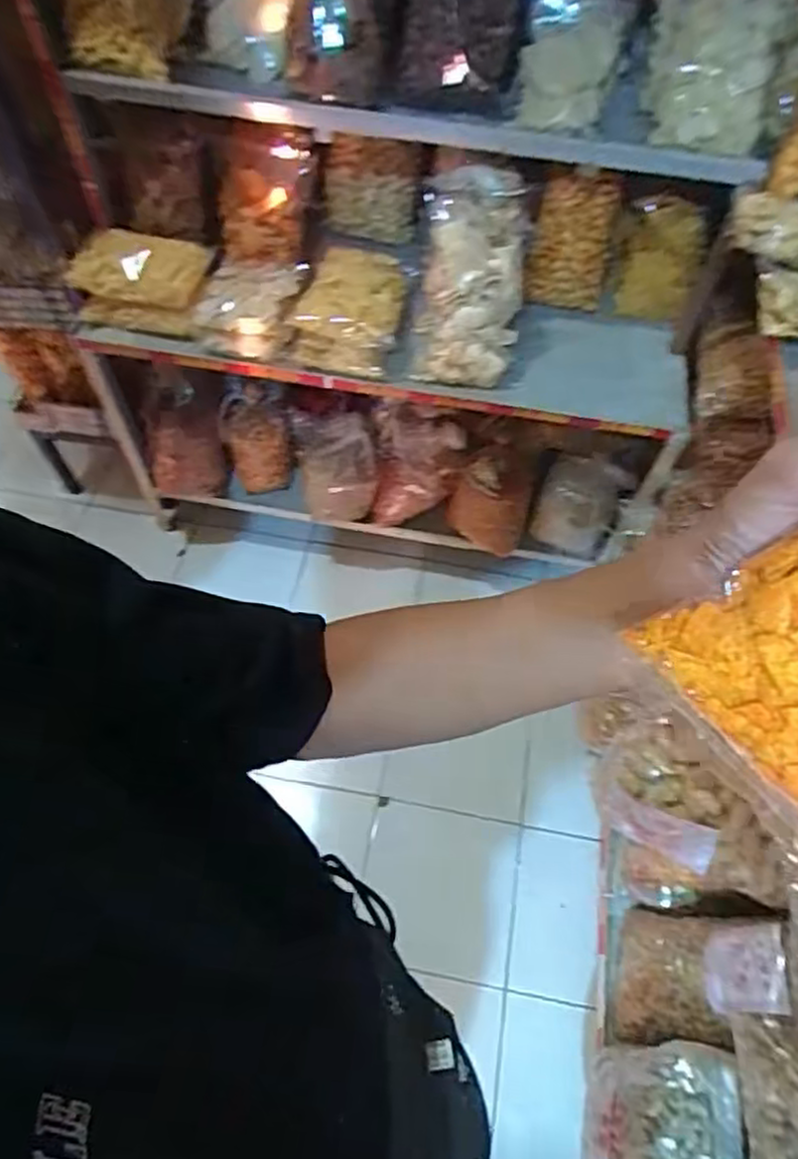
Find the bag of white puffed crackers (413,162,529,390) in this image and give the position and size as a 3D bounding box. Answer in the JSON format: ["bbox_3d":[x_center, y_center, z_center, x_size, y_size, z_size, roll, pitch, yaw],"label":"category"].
[{"bbox_3d":[0.118,-0.497,1.170,0.167,0.103,0.327,6,103,2],"label":"bag of white puffed crackers"}]

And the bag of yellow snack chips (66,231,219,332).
[{"bbox_3d":[-0.442,-0.518,1.216,0.217,0.106,0.122,10,59,5],"label":"bag of yellow snack chips"}]

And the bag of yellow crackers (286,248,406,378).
[{"bbox_3d":[-0.085,-0.463,1.196,0.174,0.100,0.197,4,59,1],"label":"bag of yellow crackers"}]

